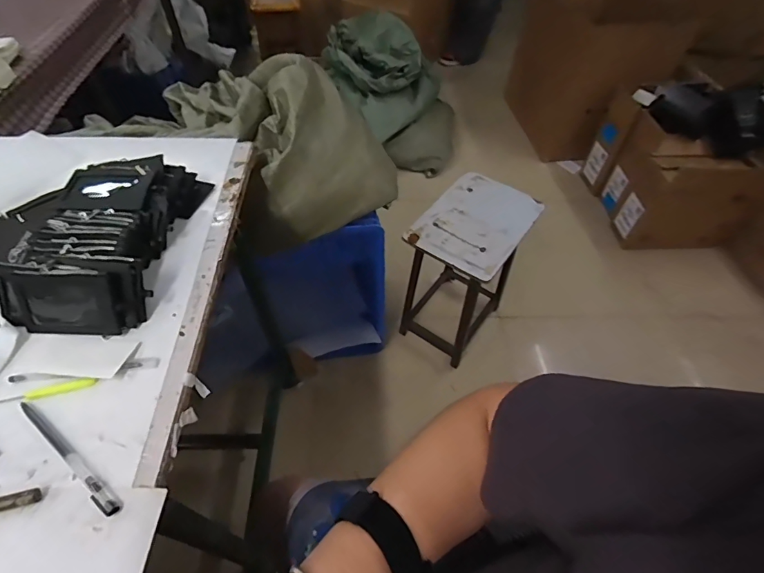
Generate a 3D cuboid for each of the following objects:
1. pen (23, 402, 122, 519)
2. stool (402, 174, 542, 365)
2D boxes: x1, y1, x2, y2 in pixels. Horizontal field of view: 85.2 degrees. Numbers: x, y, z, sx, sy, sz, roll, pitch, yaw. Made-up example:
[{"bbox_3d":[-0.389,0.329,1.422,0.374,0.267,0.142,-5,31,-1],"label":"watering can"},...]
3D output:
[{"bbox_3d":[-0.287,0.151,0.377,0.156,0.014,0.012,32,57,20],"label":"pen"},{"bbox_3d":[0.234,-0.044,1.200,0.234,0.457,0.355,30,57,19],"label":"stool"}]

